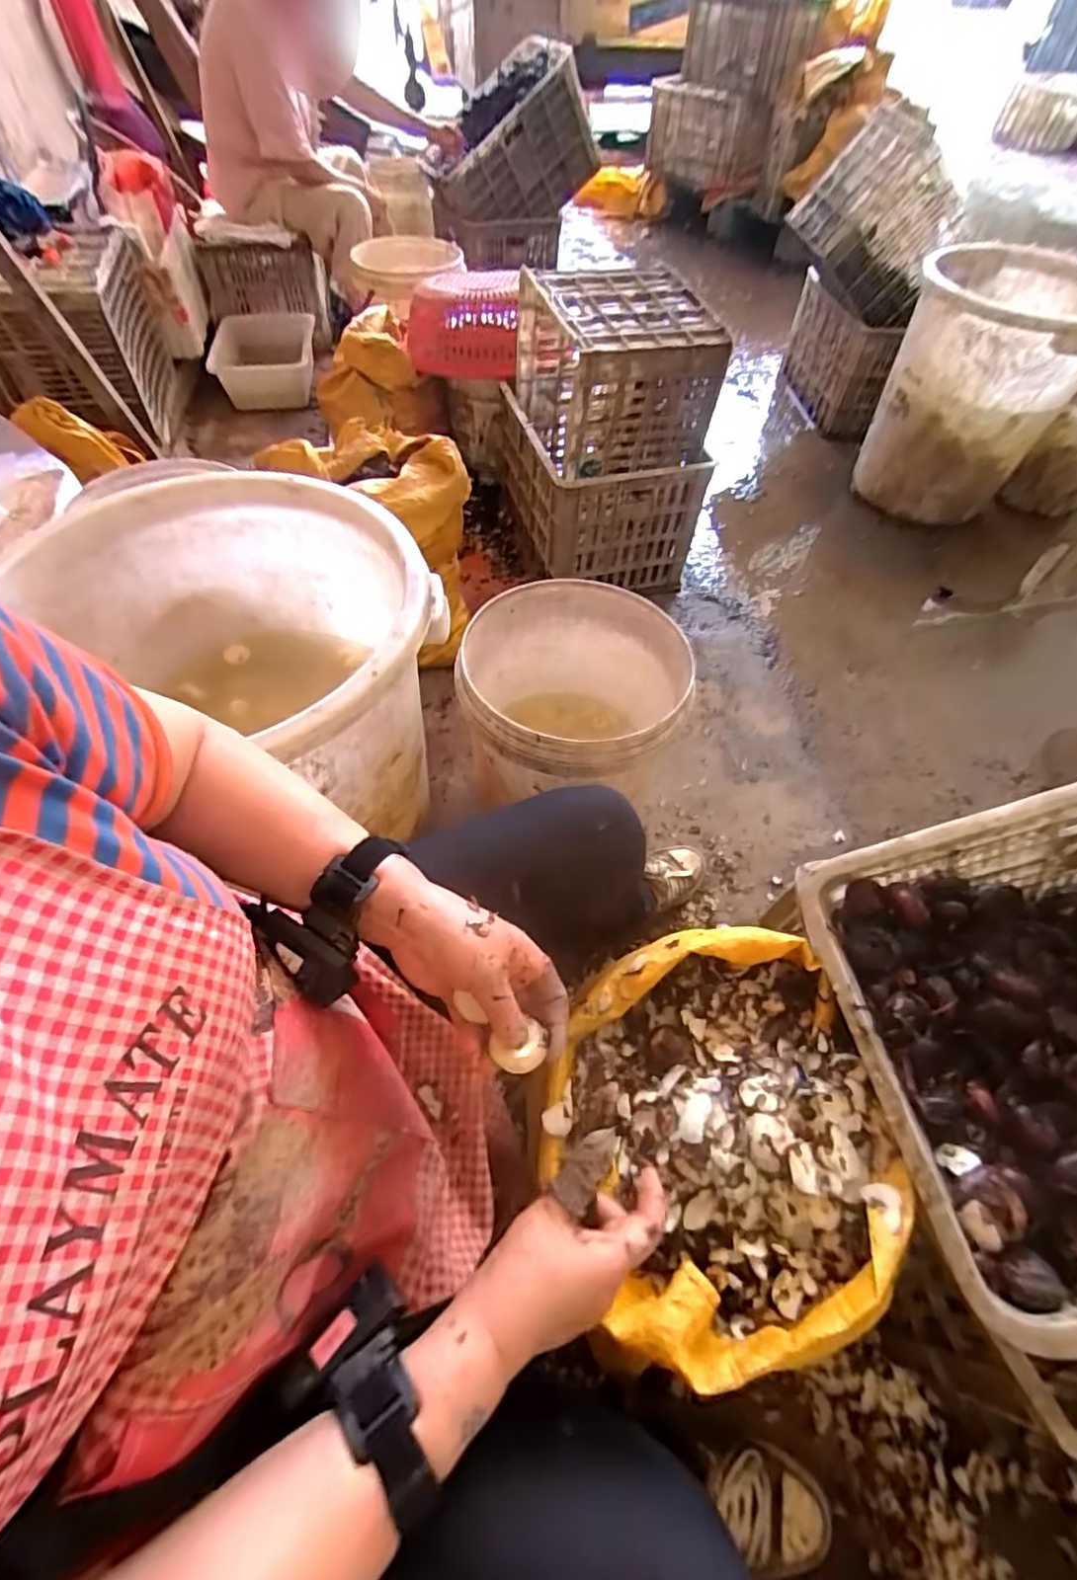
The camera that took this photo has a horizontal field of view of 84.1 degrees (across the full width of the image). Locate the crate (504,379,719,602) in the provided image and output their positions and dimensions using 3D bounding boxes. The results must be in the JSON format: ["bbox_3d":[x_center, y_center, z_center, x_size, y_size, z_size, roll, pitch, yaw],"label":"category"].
[{"bbox_3d":[0.123,-0.720,1.412,0.329,0.290,0.487,-12,58,-11],"label":"crate"}]

